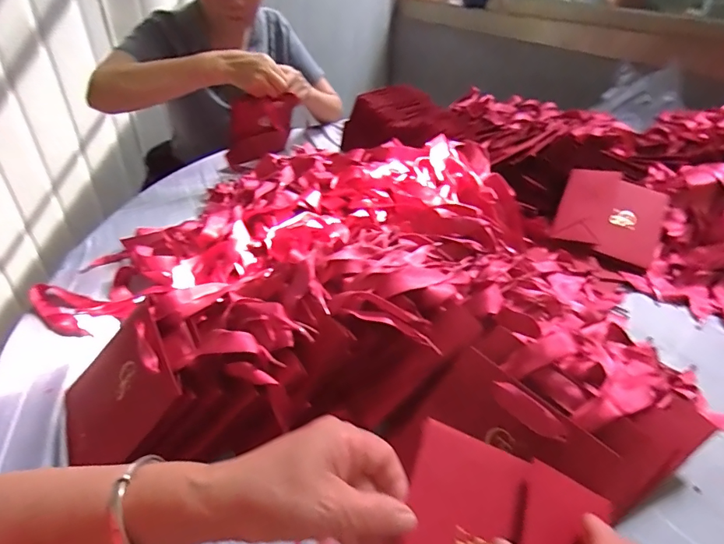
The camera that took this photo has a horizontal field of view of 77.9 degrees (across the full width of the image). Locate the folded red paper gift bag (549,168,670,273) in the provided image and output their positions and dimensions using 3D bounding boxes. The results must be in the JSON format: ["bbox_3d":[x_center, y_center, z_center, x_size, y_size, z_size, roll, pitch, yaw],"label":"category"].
[{"bbox_3d":[0.367,-0.083,0.666,0.142,0.014,0.133,22,71,8],"label":"folded red paper gift bag"}]

